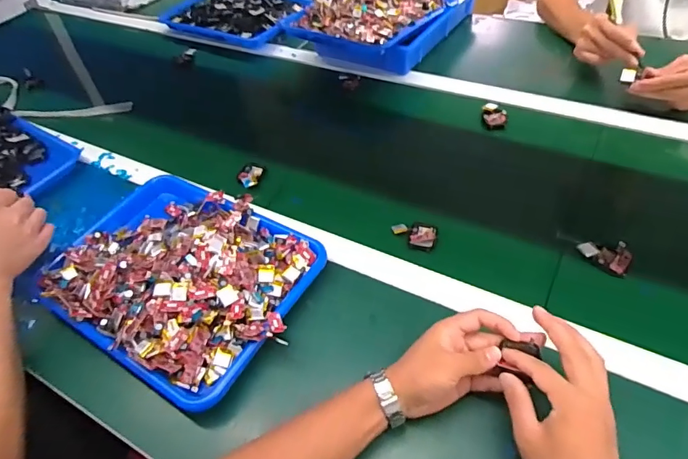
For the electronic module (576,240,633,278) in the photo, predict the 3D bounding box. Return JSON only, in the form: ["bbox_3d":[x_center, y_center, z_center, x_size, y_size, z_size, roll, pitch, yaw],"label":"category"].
[{"bbox_3d":[0.327,0.031,0.568,0.058,0.021,0.038,25,57,25],"label":"electronic module"}]

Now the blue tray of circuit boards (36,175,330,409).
[{"bbox_3d":[-0.216,0.047,0.592,0.338,0.065,0.259,27,57,26],"label":"blue tray of circuit boards"}]

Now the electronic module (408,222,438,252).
[{"bbox_3d":[0.109,0.008,0.622,0.037,0.010,0.048,9,51,14],"label":"electronic module"}]

